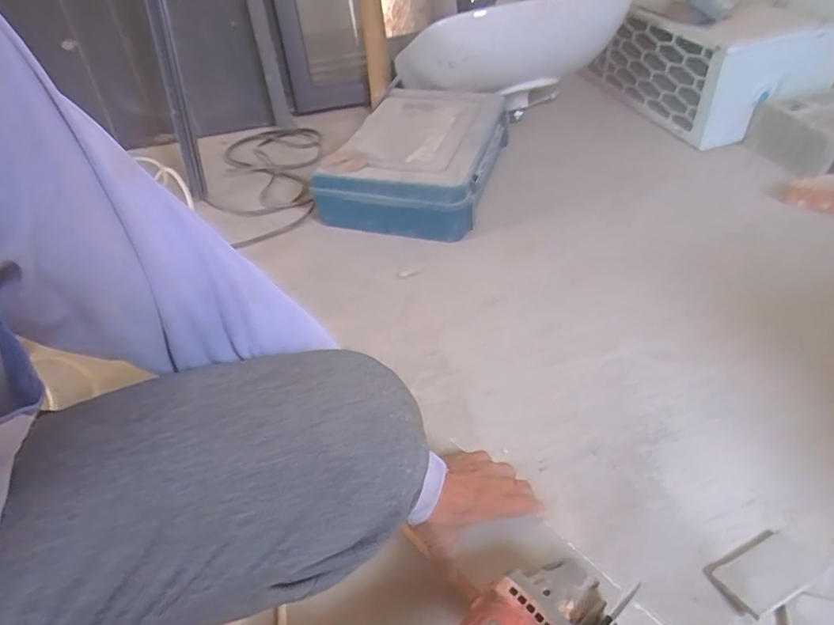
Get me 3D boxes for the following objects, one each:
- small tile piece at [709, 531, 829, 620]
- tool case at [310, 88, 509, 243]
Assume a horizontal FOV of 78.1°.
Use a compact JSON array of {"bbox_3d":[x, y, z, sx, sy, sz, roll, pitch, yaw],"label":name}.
[{"bbox_3d":[0.354,0.260,0.517,0.103,0.011,0.053,-20,43,-16],"label":"small tile piece"},{"bbox_3d":[0.007,-0.337,1.110,0.318,0.126,0.427,10,47,17],"label":"tool case"}]

